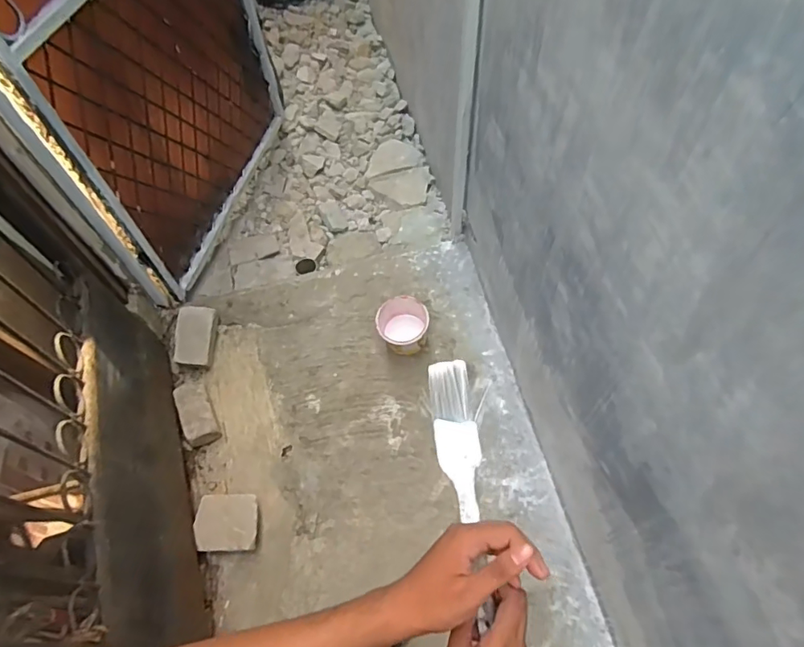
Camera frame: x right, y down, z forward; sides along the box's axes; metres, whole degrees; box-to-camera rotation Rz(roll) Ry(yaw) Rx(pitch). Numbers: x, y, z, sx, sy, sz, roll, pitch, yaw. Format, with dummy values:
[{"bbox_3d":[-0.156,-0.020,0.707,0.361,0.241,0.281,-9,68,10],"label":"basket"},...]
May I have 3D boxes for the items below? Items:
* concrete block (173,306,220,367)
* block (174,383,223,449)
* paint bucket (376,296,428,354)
[{"bbox_3d":[-0.702,0.045,1.742,0.136,0.051,0.205,-4,59,1],"label":"concrete block"},{"bbox_3d":[-0.654,0.279,1.619,0.101,0.061,0.212,-25,75,-12],"label":"block"},{"bbox_3d":[0.003,0.011,1.687,0.164,0.120,0.177,-1,59,2],"label":"paint bucket"}]

